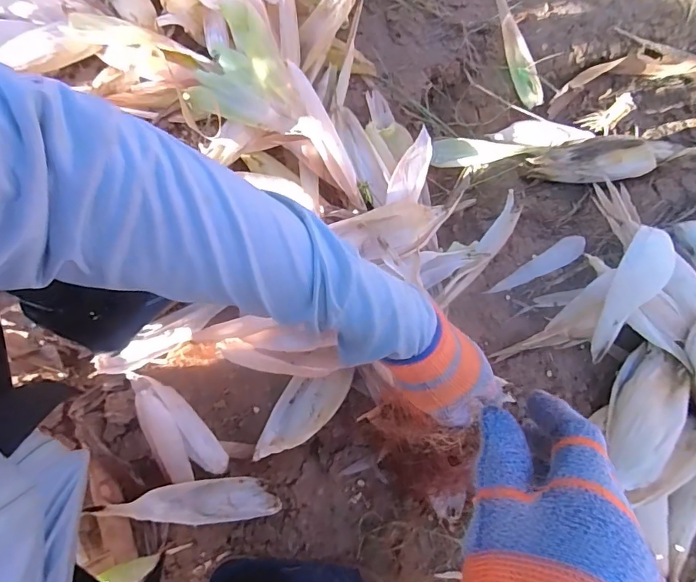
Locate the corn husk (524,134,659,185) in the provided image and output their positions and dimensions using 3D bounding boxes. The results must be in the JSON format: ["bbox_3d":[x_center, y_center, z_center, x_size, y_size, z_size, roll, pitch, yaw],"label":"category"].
[{"bbox_3d":[0.407,-0.224,0.769,0.193,0.048,0.078,-2,77,16],"label":"corn husk"}]

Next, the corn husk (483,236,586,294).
[{"bbox_3d":[0.311,-0.037,0.733,0.182,0.016,0.036,-32,81,-9],"label":"corn husk"}]

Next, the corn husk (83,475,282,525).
[{"bbox_3d":[-0.209,0.288,0.617,0.224,0.041,0.057,-3,77,-4],"label":"corn husk"}]

